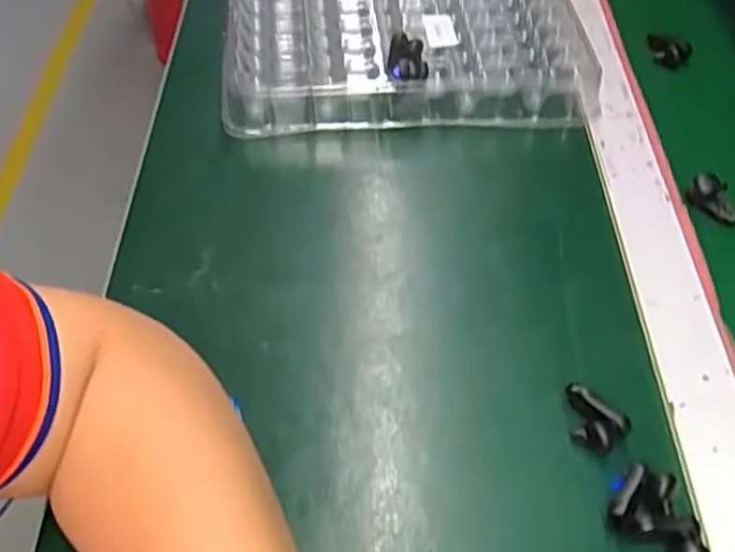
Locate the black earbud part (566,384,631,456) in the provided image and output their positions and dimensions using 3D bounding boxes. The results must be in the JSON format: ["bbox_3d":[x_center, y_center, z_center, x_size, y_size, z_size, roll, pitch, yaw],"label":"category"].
[{"bbox_3d":[0.110,0.071,0.362,0.034,0.014,0.021,33,58,23],"label":"black earbud part"}]

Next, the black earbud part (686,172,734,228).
[{"bbox_3d":[0.218,-0.049,0.457,0.012,0.023,0.033,-37,60,-26],"label":"black earbud part"}]

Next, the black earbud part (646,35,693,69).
[{"bbox_3d":[0.231,-0.174,0.567,0.035,0.018,0.017,26,55,18],"label":"black earbud part"}]

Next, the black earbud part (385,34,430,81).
[{"bbox_3d":[0.028,-0.152,0.507,0.027,0.012,0.045,1,51,0],"label":"black earbud part"}]

